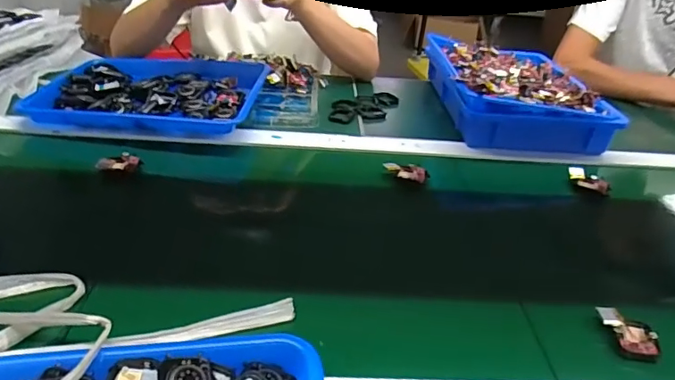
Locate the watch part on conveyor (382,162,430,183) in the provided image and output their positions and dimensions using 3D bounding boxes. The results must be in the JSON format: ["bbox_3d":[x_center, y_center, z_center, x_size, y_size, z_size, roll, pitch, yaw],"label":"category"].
[{"bbox_3d":[0.095,-0.025,0.697,0.060,0.019,0.020,15,34,14],"label":"watch part on conveyor"}]

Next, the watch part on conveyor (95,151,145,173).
[{"bbox_3d":[-0.280,-0.034,0.653,0.054,0.022,0.017,-8,35,-21],"label":"watch part on conveyor"}]

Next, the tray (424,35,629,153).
[{"bbox_3d":[0.300,-0.176,0.881,0.250,0.085,0.302,3,33,-4],"label":"tray"}]

